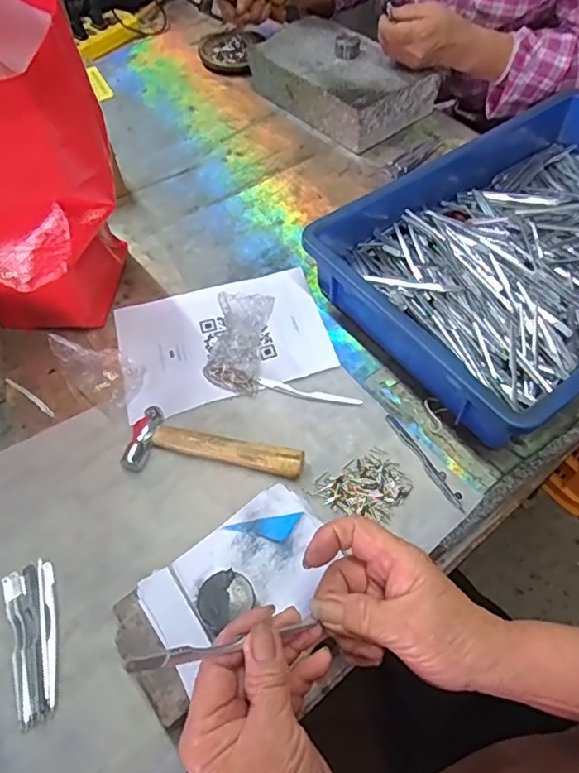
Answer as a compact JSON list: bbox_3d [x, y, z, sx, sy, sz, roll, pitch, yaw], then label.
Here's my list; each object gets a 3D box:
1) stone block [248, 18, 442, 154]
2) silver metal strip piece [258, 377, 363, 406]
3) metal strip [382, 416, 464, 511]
[{"bbox_3d":[0.071,-0.441,0.785,0.145,0.070,0.239,-39,64,-21],"label":"stone block"},{"bbox_3d":[0.019,0.007,0.535,0.103,0.004,0.011,12,58,10],"label":"silver metal strip piece"},{"bbox_3d":[0.121,0.066,0.488,0.011,0.010,0.109,-26,60,-14],"label":"metal strip"}]

